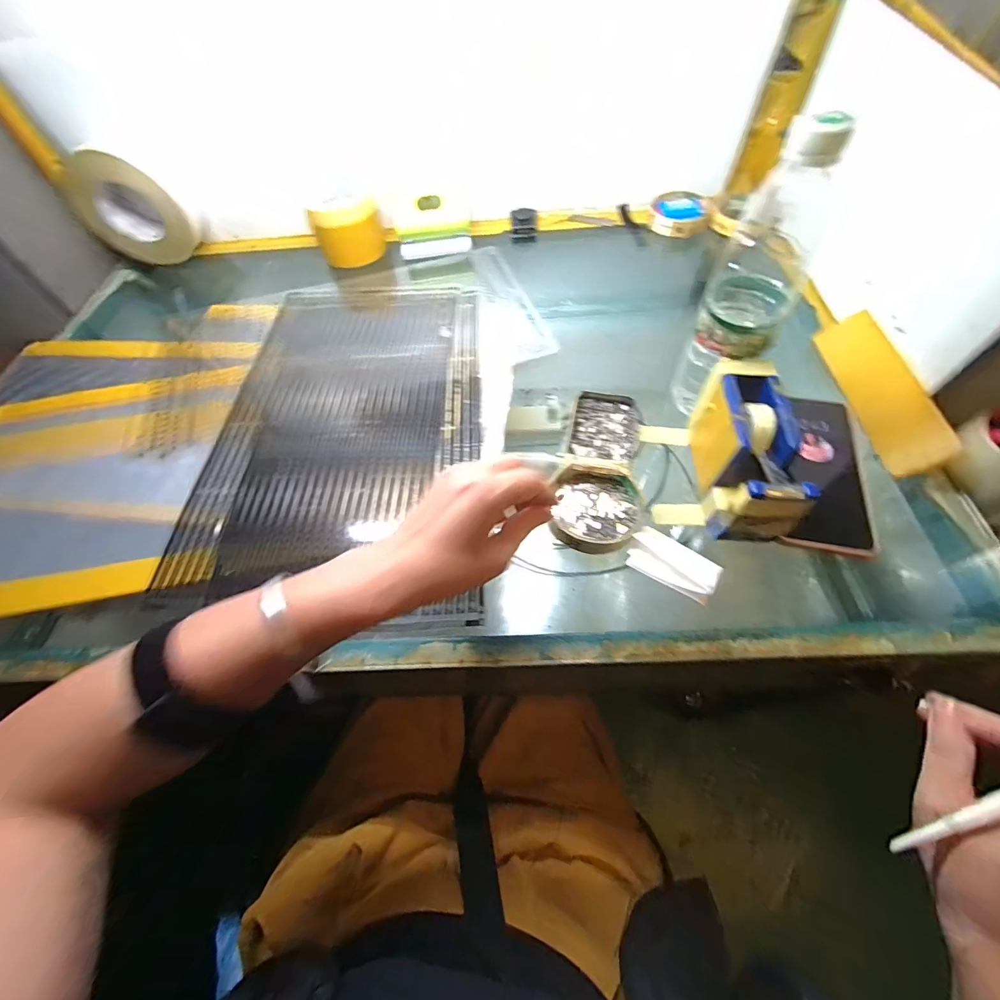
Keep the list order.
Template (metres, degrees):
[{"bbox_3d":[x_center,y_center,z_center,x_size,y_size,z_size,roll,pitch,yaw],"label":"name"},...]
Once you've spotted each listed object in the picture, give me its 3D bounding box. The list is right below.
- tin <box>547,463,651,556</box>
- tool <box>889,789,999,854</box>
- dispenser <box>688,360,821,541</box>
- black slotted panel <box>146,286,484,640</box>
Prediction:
[{"bbox_3d":[0.086,0.009,0.365,0.079,0.018,0.082,-2,59,3],"label":"tin"},{"bbox_3d":[0.283,0.157,0.225,0.153,0.012,0.008,-30,62,8],"label":"tool"},{"bbox_3d":[0.196,-0.038,0.341,0.052,0.069,0.139,3,59,6],"label":"dispenser"},{"bbox_3d":[-0.159,-0.089,0.447,0.278,0.005,0.447,-2,60,1],"label":"black slotted panel"}]

